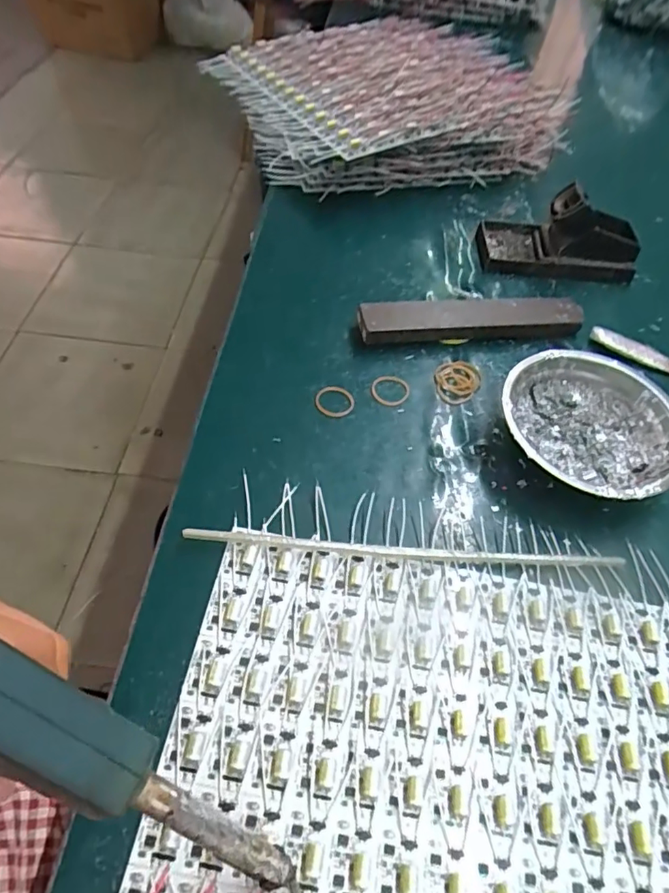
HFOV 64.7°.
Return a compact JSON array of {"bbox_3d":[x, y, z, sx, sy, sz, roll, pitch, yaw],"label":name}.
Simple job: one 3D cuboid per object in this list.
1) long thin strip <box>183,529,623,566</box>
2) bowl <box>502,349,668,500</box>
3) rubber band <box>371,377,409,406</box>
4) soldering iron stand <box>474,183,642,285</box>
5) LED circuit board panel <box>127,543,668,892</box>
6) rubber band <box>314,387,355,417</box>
[{"bbox_3d":[0.045,0.066,0.337,0.275,0.010,0.010,3,54,-1],"label":"long thin strip"},{"bbox_3d":[0.187,-0.012,0.389,0.121,0.039,0.124,2,54,-2],"label":"bowl"},{"bbox_3d":[0.045,-0.046,0.424,0.030,0.004,0.032,2,54,-2],"label":"rubber band"},{"bbox_3d":[0.226,-0.215,0.525,0.150,0.066,0.074,7,54,1],"label":"soldering iron stand"},{"bbox_3d":[0.057,0.175,0.265,0.281,0.011,0.243,9,54,3],"label":"LED circuit board panel"},{"bbox_3d":[0.000,-0.036,0.413,0.031,0.004,0.030,2,54,-2],"label":"rubber band"}]

